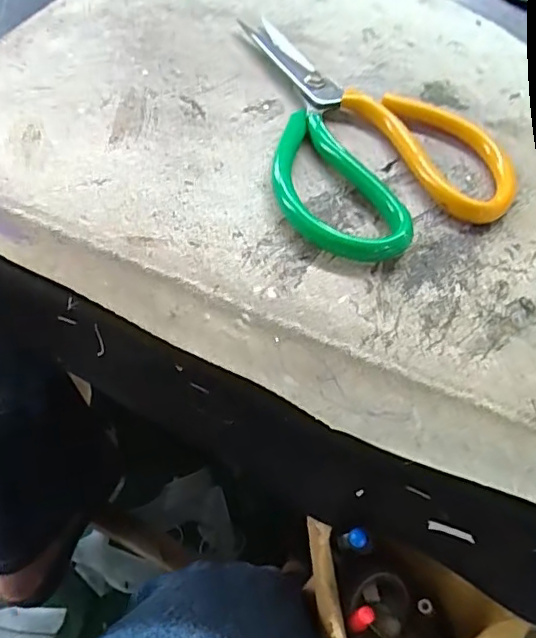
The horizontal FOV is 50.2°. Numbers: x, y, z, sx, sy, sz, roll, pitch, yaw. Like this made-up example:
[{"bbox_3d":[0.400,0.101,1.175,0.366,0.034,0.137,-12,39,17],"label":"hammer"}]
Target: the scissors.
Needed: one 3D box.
[{"bbox_3d":[0.035,-0.106,0.292,0.103,0.020,0.177,-21,59,-16],"label":"scissors"}]

